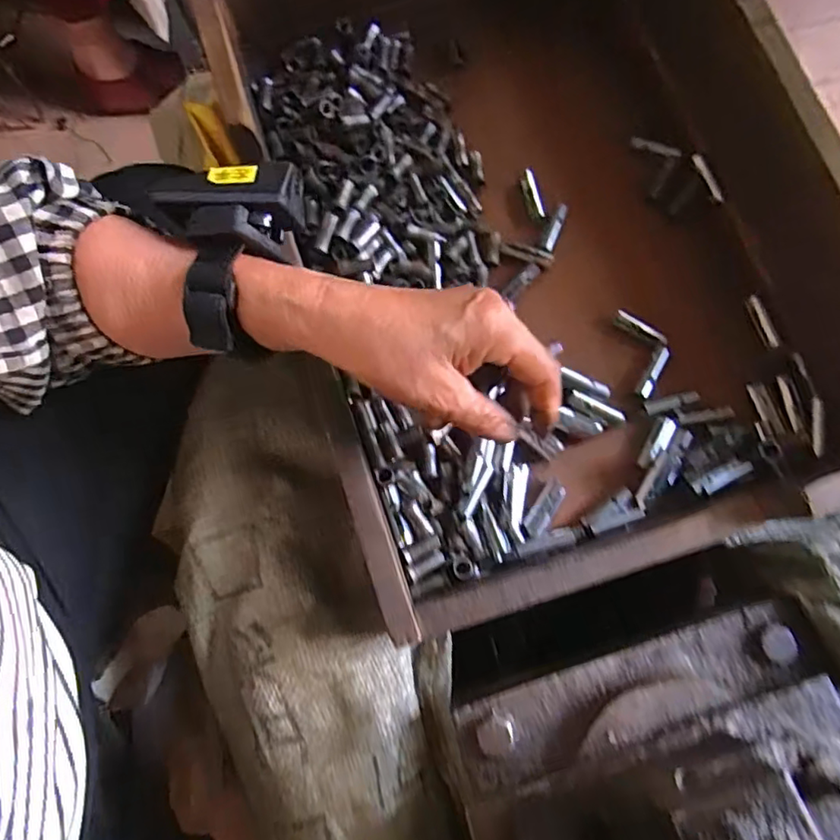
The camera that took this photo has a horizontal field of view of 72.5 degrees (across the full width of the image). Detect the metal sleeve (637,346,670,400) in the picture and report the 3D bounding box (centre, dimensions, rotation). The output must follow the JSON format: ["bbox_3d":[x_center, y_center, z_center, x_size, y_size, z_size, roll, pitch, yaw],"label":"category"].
[{"bbox_3d":[0.156,-0.032,0.384,0.010,0.010,0.036,25,74,10],"label":"metal sleeve"}]

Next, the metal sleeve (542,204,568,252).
[{"bbox_3d":[0.096,-0.136,0.407,0.009,0.006,0.036,23,88,10],"label":"metal sleeve"}]

